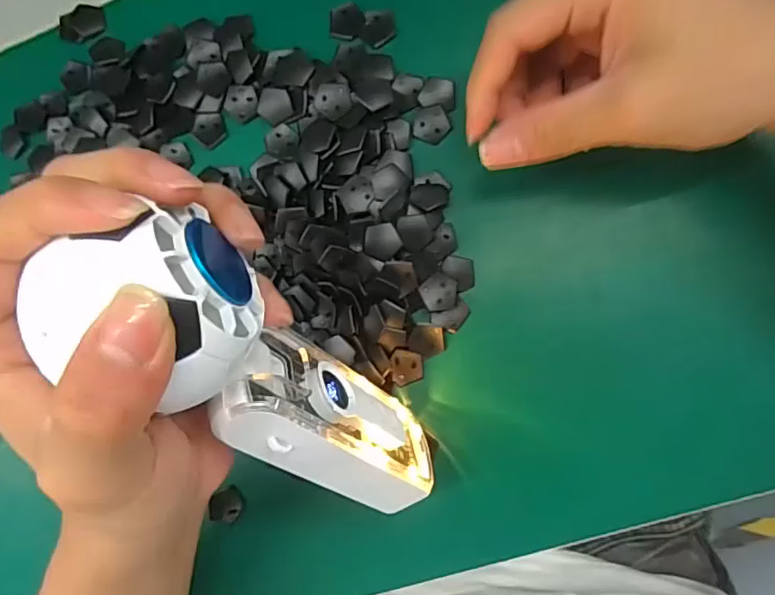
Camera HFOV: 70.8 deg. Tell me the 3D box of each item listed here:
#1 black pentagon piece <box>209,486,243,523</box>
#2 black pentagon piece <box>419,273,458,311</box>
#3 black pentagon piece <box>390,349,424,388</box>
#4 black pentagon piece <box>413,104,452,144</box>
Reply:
[{"bbox_3d":[-0.084,0.109,0.284,0.016,0.004,0.019,43,94,8],"label":"black pentagon piece"},{"bbox_3d":[0.025,-0.002,0.267,0.018,0.004,0.018,-3,87,8],"label":"black pentagon piece"},{"bbox_3d":[0.010,0.035,0.270,0.016,0.004,0.018,-1,87,9],"label":"black pentagon piece"},{"bbox_3d":[0.022,-0.087,0.274,0.017,0.004,0.019,6,88,9],"label":"black pentagon piece"}]

